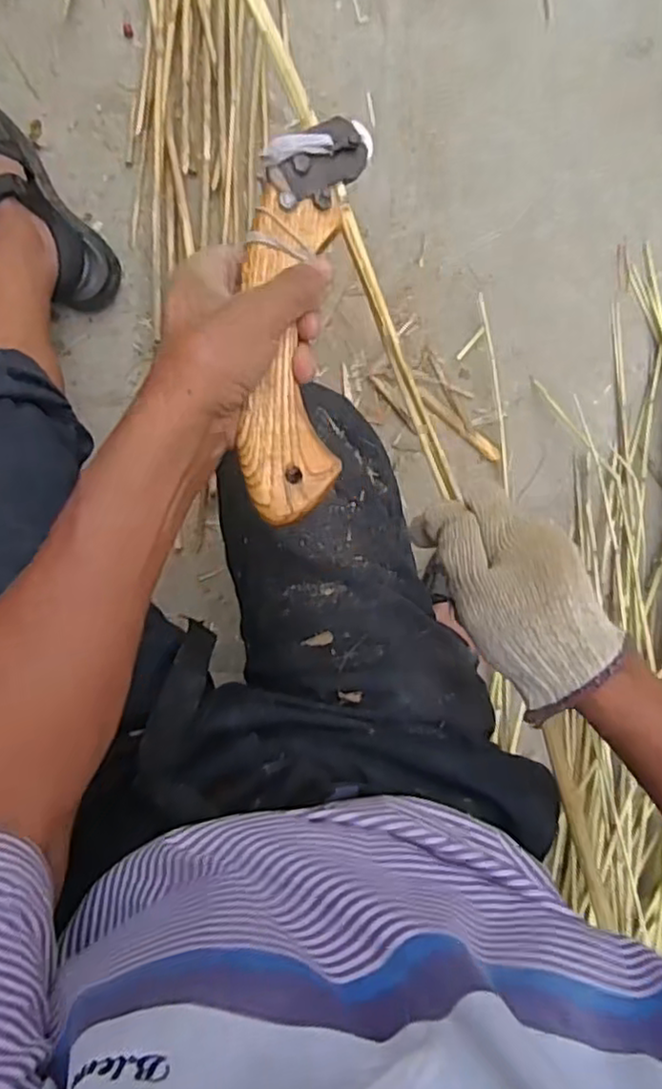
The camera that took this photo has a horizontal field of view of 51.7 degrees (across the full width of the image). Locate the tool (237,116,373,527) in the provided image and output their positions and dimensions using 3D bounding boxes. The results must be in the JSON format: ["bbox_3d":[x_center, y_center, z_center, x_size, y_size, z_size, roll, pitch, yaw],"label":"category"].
[{"bbox_3d":[-0.018,-0.128,0.382,0.061,0.017,0.229,5,87,-5],"label":"tool"}]

